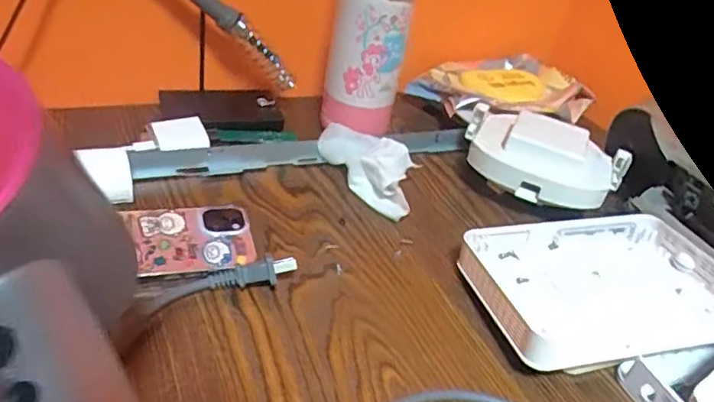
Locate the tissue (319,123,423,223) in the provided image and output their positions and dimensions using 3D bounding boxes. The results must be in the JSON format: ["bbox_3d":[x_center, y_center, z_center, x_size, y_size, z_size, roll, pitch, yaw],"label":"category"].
[{"bbox_3d":[0.012,-0.029,0.492,0.102,0.035,0.058,27,39,21],"label":"tissue"}]

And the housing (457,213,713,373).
[{"bbox_3d":[0.172,0.061,0.409,0.178,0.034,0.118,-6,38,-15],"label":"housing"}]

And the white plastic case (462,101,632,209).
[{"bbox_3d":[0.166,-0.034,0.501,0.141,0.052,0.078,15,36,3],"label":"white plastic case"}]

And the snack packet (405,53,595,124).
[{"bbox_3d":[0.159,-0.118,0.626,0.183,0.036,0.113,-15,43,-31],"label":"snack packet"}]

